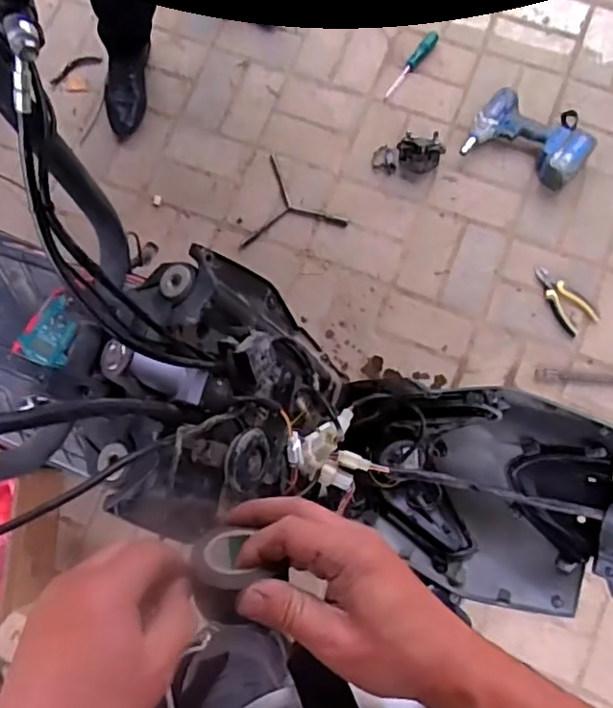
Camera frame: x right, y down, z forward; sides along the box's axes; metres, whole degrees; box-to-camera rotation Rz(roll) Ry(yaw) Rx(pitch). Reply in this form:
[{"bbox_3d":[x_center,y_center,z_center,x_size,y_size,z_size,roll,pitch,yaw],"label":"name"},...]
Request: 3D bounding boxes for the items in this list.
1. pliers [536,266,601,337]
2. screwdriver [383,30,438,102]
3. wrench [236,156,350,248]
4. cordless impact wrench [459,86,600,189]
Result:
[{"bbox_3d":[0.563,-0.124,1.370,0.078,0.012,0.163,-34,79,-4],"label":"pliers"},{"bbox_3d":[0.240,-0.668,1.446,0.031,0.023,0.190,39,85,7],"label":"screwdriver"},{"bbox_3d":[-0.014,-0.315,1.392,0.211,0.009,0.222,18,82,5],"label":"wrench"},{"bbox_3d":[0.499,-0.487,1.365,0.254,0.106,0.208,30,82,8],"label":"cordless impact wrench"}]

